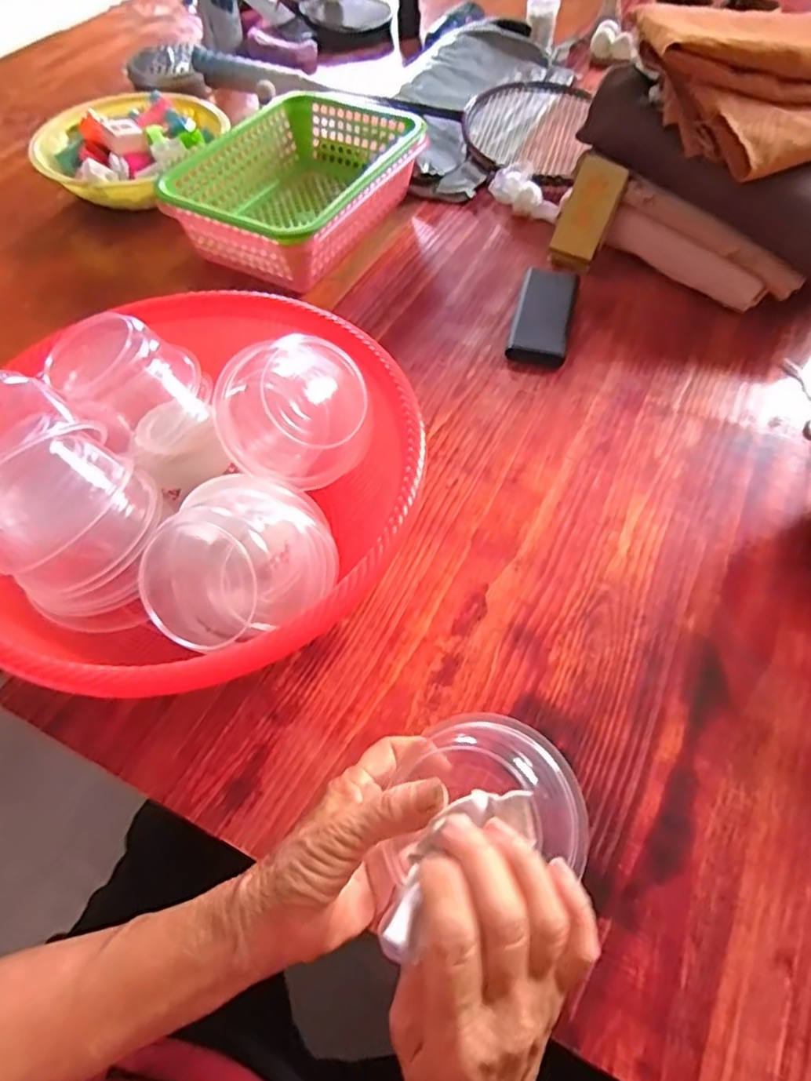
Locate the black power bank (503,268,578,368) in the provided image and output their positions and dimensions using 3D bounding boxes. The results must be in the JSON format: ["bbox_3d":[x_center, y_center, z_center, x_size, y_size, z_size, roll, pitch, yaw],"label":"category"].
[{"bbox_3d":[0.157,-0.253,0.678,0.063,0.014,0.152,13,58,9],"label":"black power bank"}]

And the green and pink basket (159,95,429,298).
[{"bbox_3d":[-0.128,-0.446,0.763,0.217,0.091,0.318,26,62,17],"label":"green and pink basket"}]

